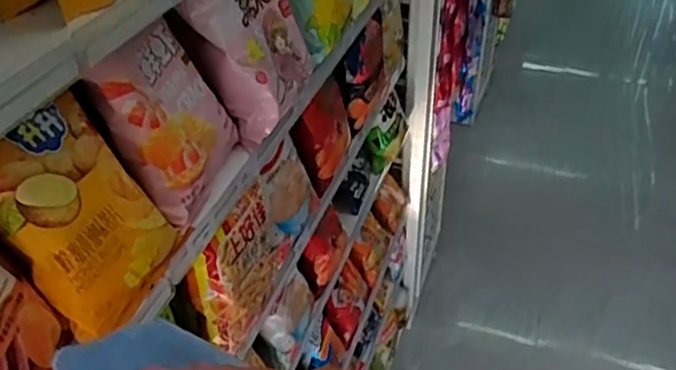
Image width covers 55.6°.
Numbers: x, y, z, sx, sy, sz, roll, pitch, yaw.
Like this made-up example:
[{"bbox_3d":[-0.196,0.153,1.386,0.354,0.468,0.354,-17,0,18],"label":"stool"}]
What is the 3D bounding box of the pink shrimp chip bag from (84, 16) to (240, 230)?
[{"bbox_3d":[-0.168,-0.070,0.639,0.050,0.163,0.161,-16,32,25],"label":"pink shrimp chip bag"}]

